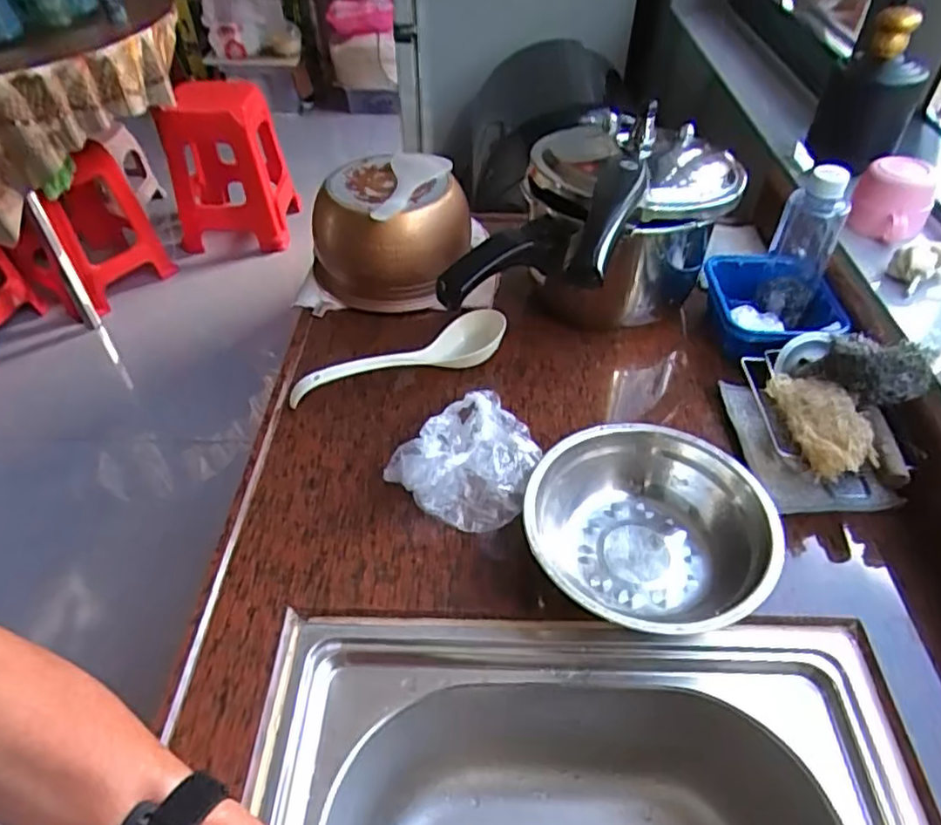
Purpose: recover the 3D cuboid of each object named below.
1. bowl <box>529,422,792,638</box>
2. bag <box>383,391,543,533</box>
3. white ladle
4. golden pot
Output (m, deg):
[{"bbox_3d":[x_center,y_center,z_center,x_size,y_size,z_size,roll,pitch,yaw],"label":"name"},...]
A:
[{"bbox_3d":[0.132,0.091,0.505,0.175,0.077,0.177,-1,45,1],"label":"bowl"},{"bbox_3d":[0.000,0.039,0.566,0.109,0.064,0.101,17,48,18],"label":"bag"},{"bbox_3d":[-0.075,-0.057,0.675,0.225,0.054,0.057,-11,46,-10],"label":"white ladle"},{"bbox_3d":[-0.097,-0.208,0.773,0.175,0.130,0.166,-9,46,-8],"label":"golden pot"}]

